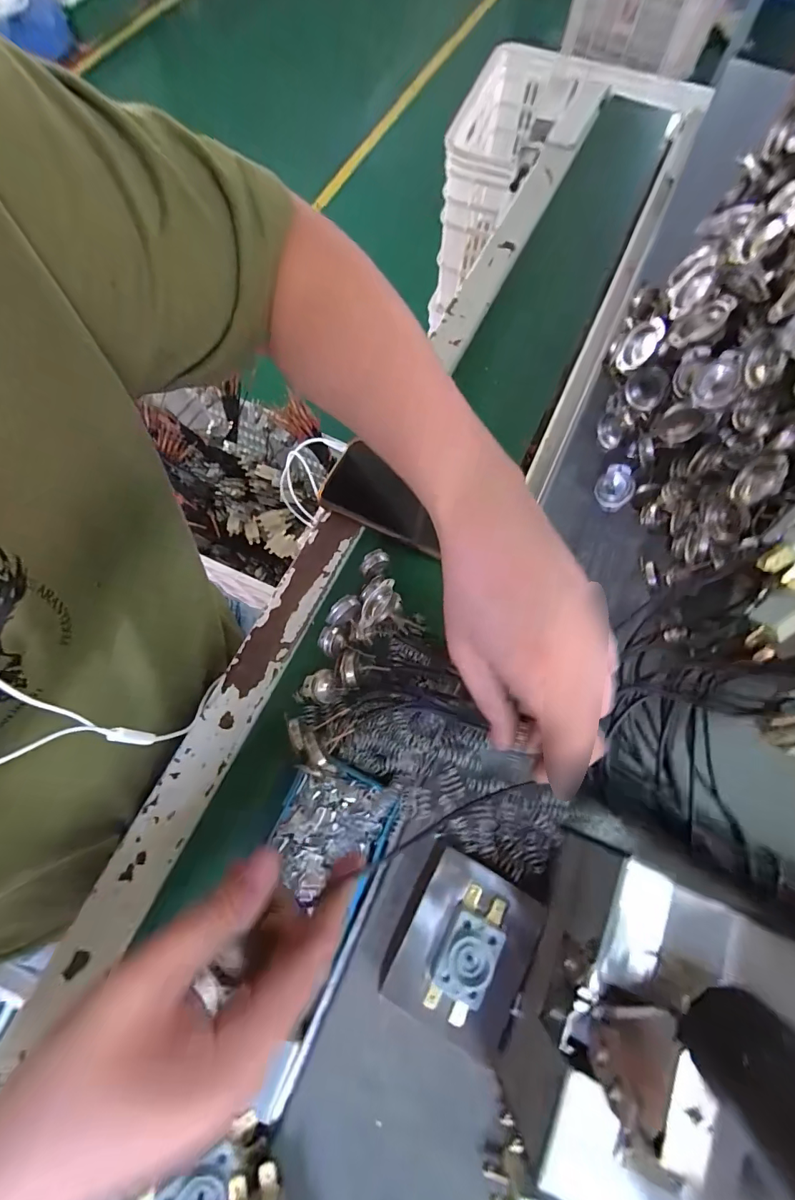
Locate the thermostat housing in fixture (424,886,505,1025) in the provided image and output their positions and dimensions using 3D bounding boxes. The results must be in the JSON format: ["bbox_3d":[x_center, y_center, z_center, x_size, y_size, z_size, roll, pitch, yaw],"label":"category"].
[{"bbox_3d":[0.037,0.189,0.228,0.027,0.015,0.059,29,74,8],"label":"thermostat housing in fixture"}]

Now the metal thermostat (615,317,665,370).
[{"bbox_3d":[0.177,-0.189,0.315,0.008,0.035,0.025,-11,60,-35],"label":"metal thermostat"}]

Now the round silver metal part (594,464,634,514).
[{"bbox_3d":[0.173,-0.089,0.338,0.020,0.025,0.028,-42,77,-12],"label":"round silver metal part"}]

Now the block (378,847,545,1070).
[{"bbox_3d":[0.038,0.195,0.243,0.071,0.027,0.078,28,74,8],"label":"block"}]

